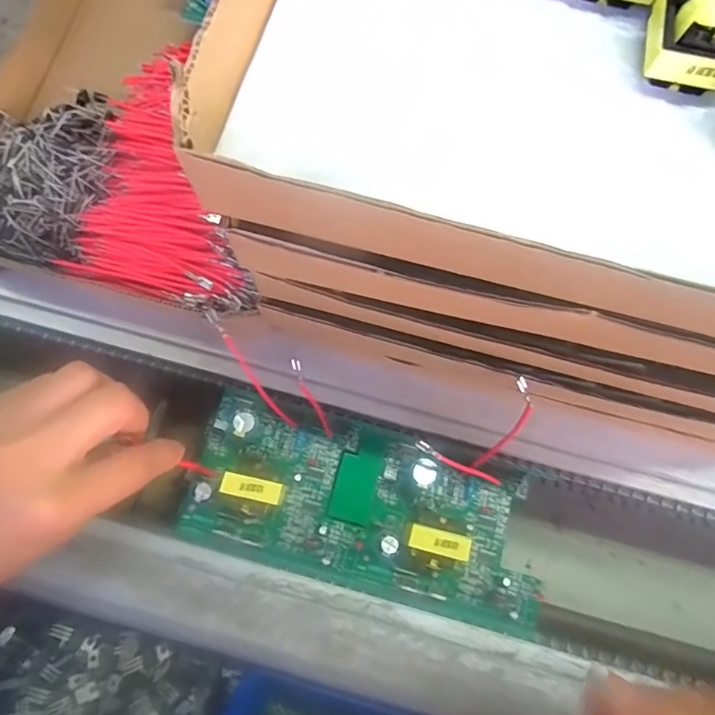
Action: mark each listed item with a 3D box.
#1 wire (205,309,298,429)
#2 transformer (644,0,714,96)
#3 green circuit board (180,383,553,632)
[{"bbox_3d":[-0.063,0.009,0.301,0.008,0.096,0.013,-35,37,-10],"label":"wire"},{"bbox_3d":[0.129,-0.120,0.193,0.038,0.026,0.027,12,73,1],"label":"transformer"},{"bbox_3d":[0.006,0.090,0.303,0.217,0.034,0.092,18,75,3],"label":"green circuit board"}]

